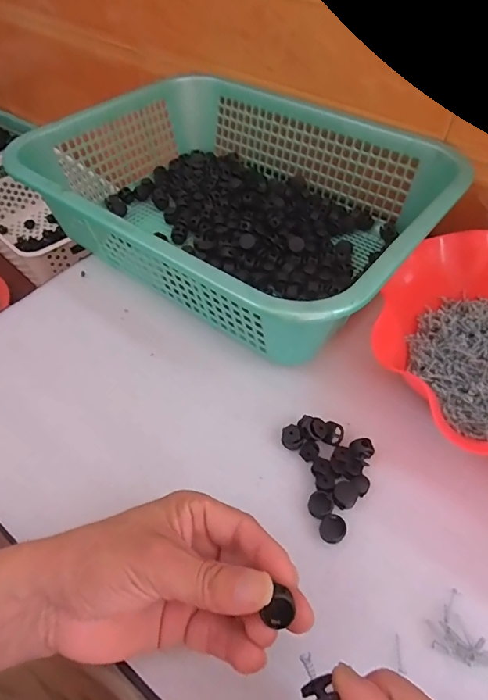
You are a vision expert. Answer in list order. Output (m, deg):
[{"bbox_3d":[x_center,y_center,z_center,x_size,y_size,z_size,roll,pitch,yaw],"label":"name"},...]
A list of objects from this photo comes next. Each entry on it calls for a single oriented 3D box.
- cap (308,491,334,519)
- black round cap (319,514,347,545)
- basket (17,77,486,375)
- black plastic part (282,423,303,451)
[{"bbox_3d":[0.053,0.108,0.307,0.016,0.006,0.017,-1,54,1],"label":"cap"},{"bbox_3d":[0.060,0.120,0.296,0.018,0.005,0.017,-3,69,7],"label":"black round cap"},{"bbox_3d":[-0.005,-0.159,0.449,0.374,0.099,0.283,31,61,22],"label":"basket"},{"bbox_3d":[0.036,0.066,0.333,0.015,0.011,0.017,-8,54,-4],"label":"black plastic part"}]

